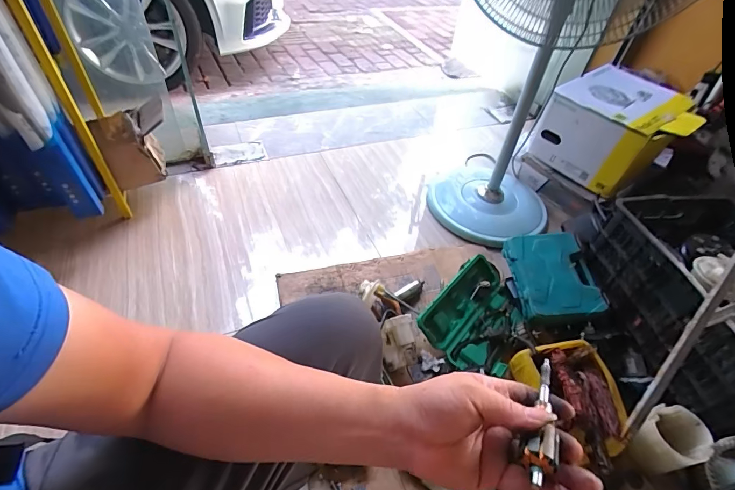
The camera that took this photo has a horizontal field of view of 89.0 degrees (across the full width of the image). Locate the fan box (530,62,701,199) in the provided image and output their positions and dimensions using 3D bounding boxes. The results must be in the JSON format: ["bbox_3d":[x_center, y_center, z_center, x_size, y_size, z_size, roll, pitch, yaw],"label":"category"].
[{"bbox_3d":[0.805,-0.376,1.231,0.387,0.221,0.345,-30,56,-29],"label":"fan box"}]

